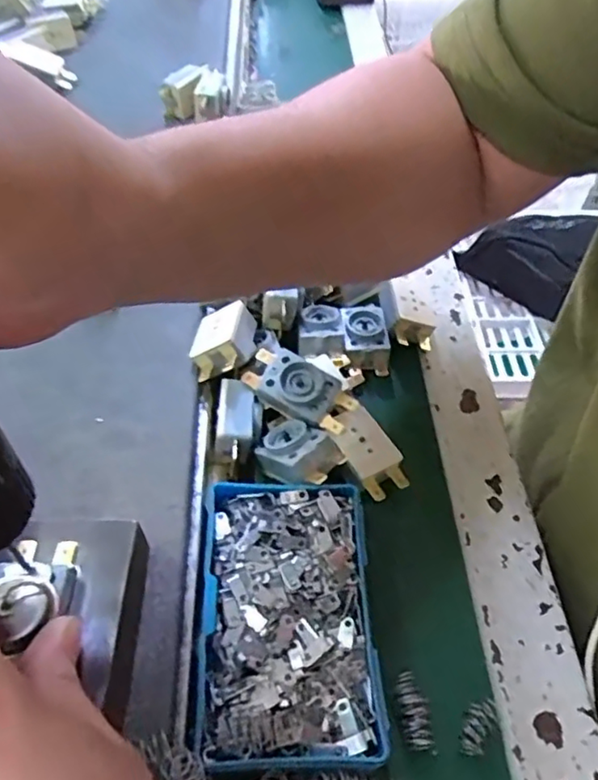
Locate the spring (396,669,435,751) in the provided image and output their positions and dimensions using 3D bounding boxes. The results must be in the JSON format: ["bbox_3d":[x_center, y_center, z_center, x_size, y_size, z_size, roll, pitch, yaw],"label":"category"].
[{"bbox_3d":[0.047,0.130,0.243,0.011,0.007,0.027,-6,51,-6],"label":"spring"}]

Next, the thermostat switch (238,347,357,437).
[{"bbox_3d":[-0.001,0.000,0.309,0.058,0.018,0.028,29,72,8],"label":"thermostat switch"}]

